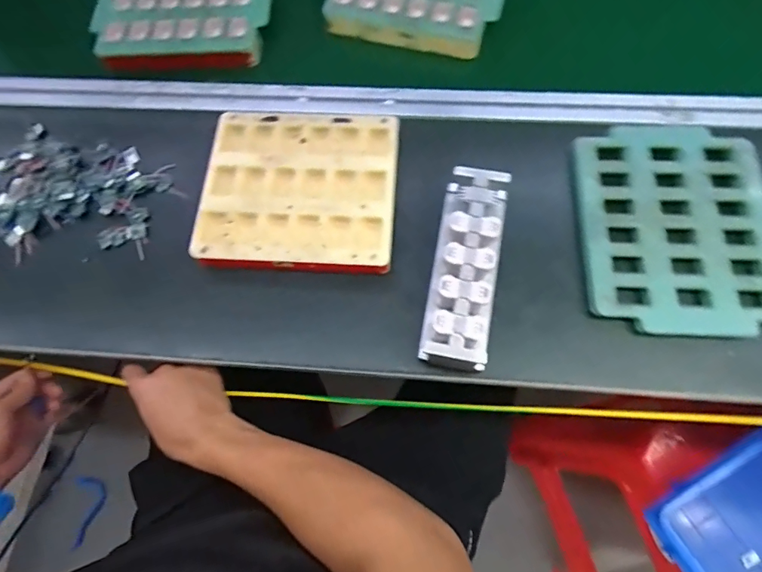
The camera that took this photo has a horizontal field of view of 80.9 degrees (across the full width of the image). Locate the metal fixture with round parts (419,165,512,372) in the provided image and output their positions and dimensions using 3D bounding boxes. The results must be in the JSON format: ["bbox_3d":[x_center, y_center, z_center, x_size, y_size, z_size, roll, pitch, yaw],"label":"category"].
[{"bbox_3d":[0.082,-0.018,0.426,0.060,0.047,0.189,10,69,7],"label":"metal fixture with round parts"}]

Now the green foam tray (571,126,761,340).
[{"bbox_3d":[0.294,-0.062,0.447,0.185,0.019,0.228,3,69,4],"label":"green foam tray"}]

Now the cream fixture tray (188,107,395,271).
[{"bbox_3d":[-0.084,-0.103,0.470,0.196,0.024,0.180,2,69,4],"label":"cream fixture tray"}]

